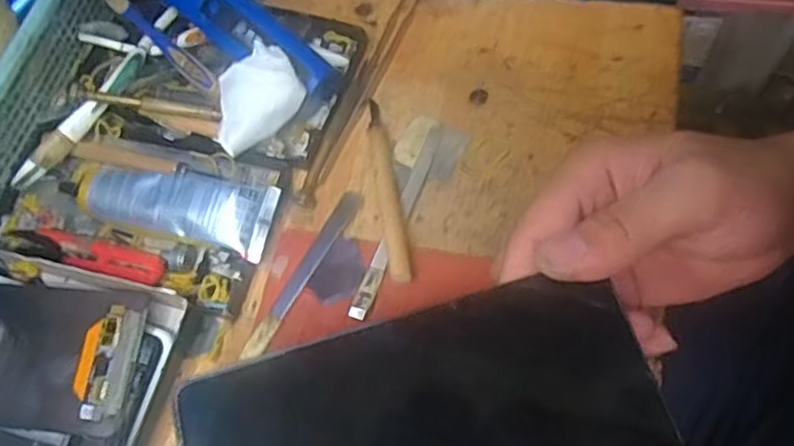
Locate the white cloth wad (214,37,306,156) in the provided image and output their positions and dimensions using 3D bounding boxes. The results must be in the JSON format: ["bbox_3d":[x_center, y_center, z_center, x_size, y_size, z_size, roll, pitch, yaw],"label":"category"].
[{"bbox_3d":[-0.083,-0.070,0.397,0.057,0.047,0.040,-26,65,-4],"label":"white cloth wad"}]

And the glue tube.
[{"bbox_3d":[-0.139,-0.014,0.399,0.135,0.018,0.041,12,68,13],"label":"glue tube"}]

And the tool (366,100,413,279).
[{"bbox_3d":[-0.007,-0.023,0.393,0.013,0.019,0.124,-12,64,2],"label":"tool"}]

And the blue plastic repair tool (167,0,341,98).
[{"bbox_3d":[-0.097,-0.125,0.417,0.134,0.030,0.038,34,71,0],"label":"blue plastic repair tool"}]

